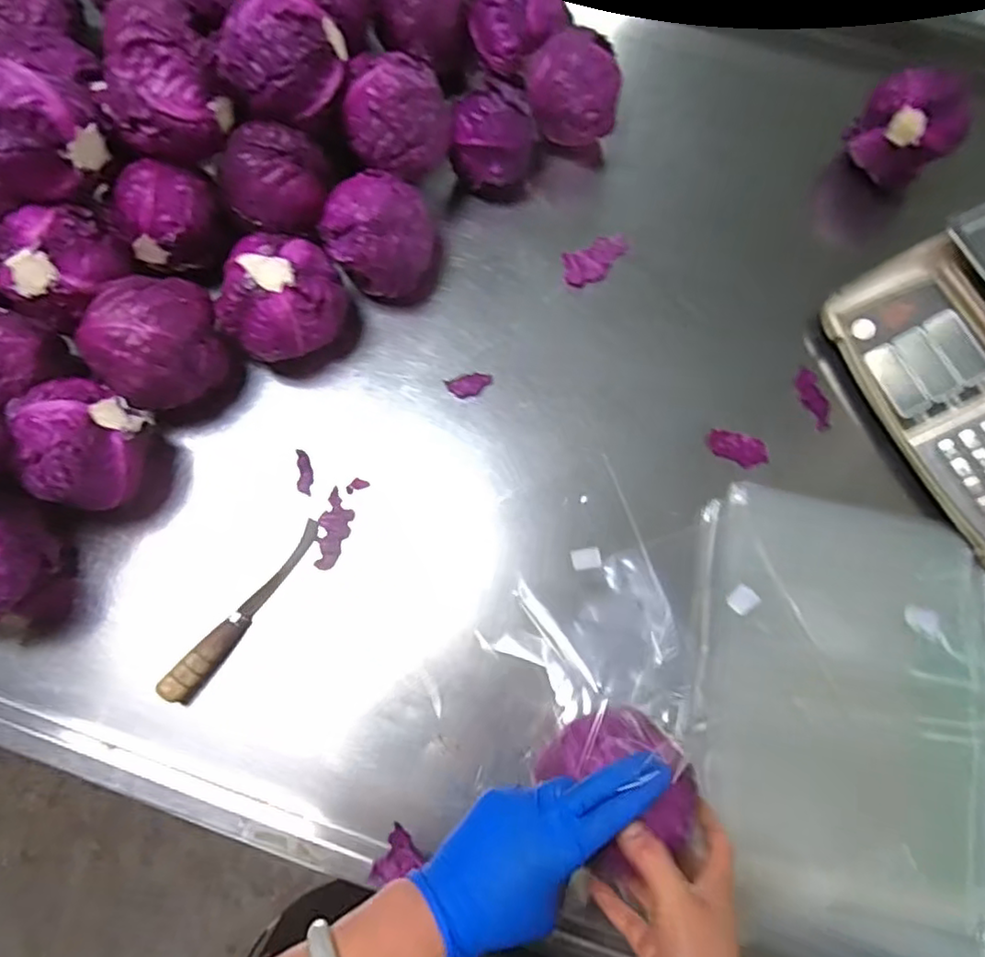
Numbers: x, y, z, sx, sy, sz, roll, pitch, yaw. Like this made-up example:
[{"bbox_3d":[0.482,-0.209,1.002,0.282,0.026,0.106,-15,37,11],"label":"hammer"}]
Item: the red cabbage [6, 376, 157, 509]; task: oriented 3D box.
[{"bbox_3d":[-0.381,-0.031,0.617,0.096,0.113,0.123,-20,75,-5],"label":"red cabbage"}]

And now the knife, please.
[{"bbox_3d":[-0.235,0.121,0.607,0.021,0.034,0.199,33,77,9],"label":"knife"}]

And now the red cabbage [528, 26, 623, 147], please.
[{"bbox_3d":[0.091,-0.436,0.741,0.106,0.116,0.087,7,74,2],"label":"red cabbage"}]

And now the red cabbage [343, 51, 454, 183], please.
[{"bbox_3d":[-0.099,-0.381,0.674,0.108,0.086,0.115,2,74,1],"label":"red cabbage"}]

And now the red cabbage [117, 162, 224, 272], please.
[{"bbox_3d":[-0.335,-0.272,0.670,0.092,0.078,0.079,-17,74,-5],"label":"red cabbage"}]

